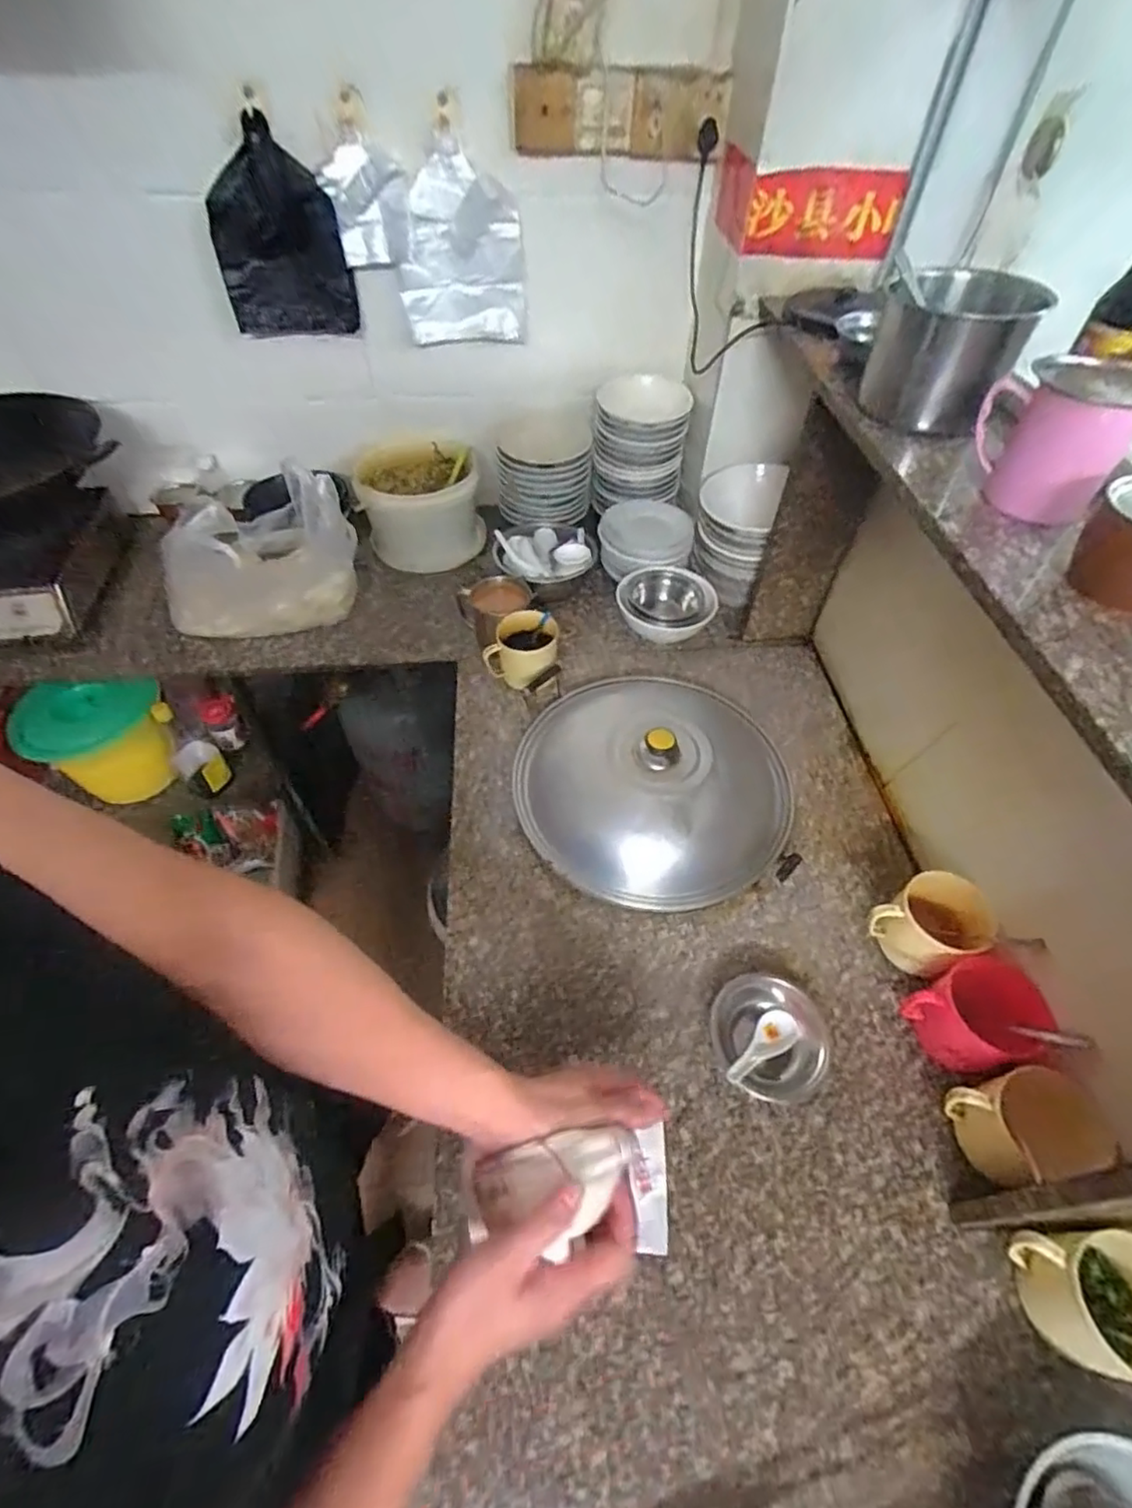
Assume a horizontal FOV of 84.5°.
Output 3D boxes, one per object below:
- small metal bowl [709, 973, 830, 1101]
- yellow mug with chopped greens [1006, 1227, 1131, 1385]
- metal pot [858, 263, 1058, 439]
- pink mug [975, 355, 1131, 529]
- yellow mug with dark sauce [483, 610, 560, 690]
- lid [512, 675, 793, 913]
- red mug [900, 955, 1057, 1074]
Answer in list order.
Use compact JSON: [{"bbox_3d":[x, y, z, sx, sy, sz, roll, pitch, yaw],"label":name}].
[{"bbox_3d":[0.222,0.306,0.677,0.108,0.059,0.124,-4,52,-4],"label":"small metal bowl"},{"bbox_3d":[0.459,0.468,0.533,0.122,0.090,0.095,-1,52,-2],"label":"yellow mug with chopped greens"},{"bbox_3d":[0.387,-0.412,0.637,0.136,0.122,0.124,20,54,14],"label":"metal pot"},{"bbox_3d":[0.418,-0.277,0.541,0.110,0.102,0.097,29,57,20],"label":"pink mug"},{"bbox_3d":[-0.070,-0.161,1.021,0.110,0.115,0.090,4,52,2],"label":"yellow mug with dark sauce"},{"bbox_3d":[0.123,0.027,0.868,0.363,0.108,0.364,0,52,-1],"label":"lid"},{"bbox_3d":[0.433,0.285,0.664,0.097,0.110,0.094,-22,56,-17],"label":"red mug"}]

